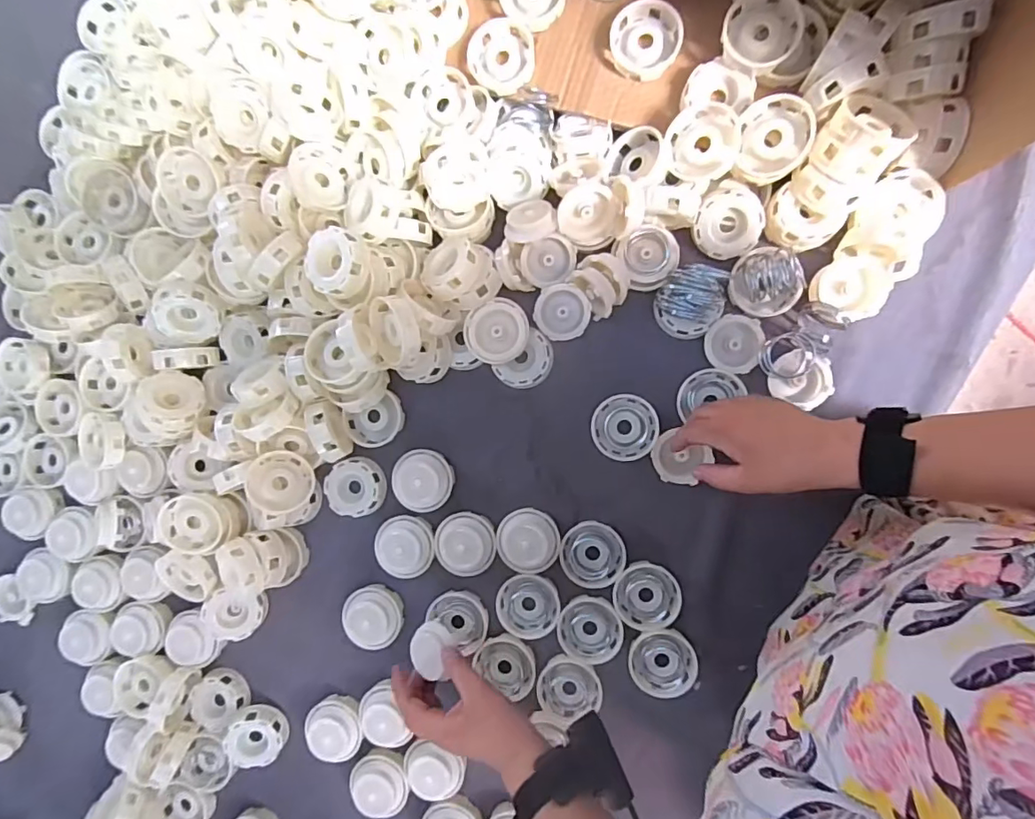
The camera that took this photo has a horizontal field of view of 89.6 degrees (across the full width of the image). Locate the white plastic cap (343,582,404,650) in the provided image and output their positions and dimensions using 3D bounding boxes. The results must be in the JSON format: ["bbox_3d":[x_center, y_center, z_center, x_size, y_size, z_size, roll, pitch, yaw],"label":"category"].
[{"bbox_3d":[-0.147,0.211,0.528,0.055,0.031,0.061,-44,87,5],"label":"white plastic cap"}]

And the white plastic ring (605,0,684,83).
[{"bbox_3d":[0.115,-0.332,0.469,0.063,0.017,0.062,0,91,6],"label":"white plastic ring"}]

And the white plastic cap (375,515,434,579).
[{"bbox_3d":[-0.114,0.138,0.516,0.058,0.027,0.059,-30,88,6],"label":"white plastic cap"}]

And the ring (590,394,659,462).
[{"bbox_3d":[0.102,0.017,0.495,0.060,0.007,0.061,0,91,6],"label":"ring"}]

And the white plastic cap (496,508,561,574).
[{"bbox_3d":[0.010,0.128,0.502,0.060,0.028,0.059,0,91,6],"label":"white plastic cap"}]

